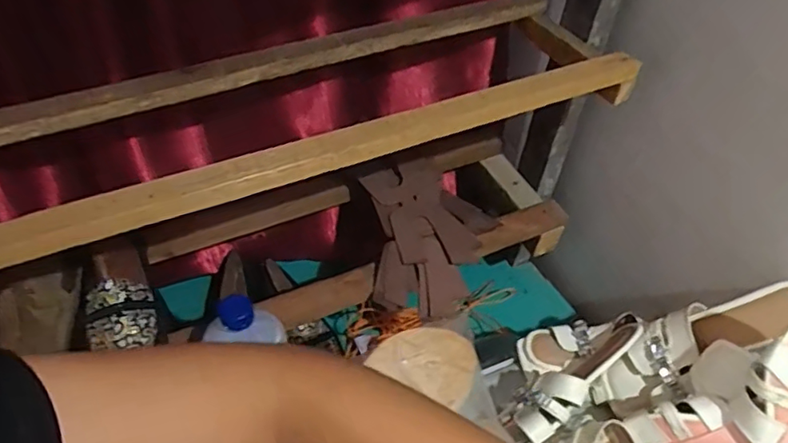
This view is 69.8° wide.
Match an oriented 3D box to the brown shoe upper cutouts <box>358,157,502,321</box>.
[{"bbox_3d":[0.052,0.020,0.749,0.172,0.087,0.206,-4,46,-8],"label":"brown shoe upper cutouts"}]

